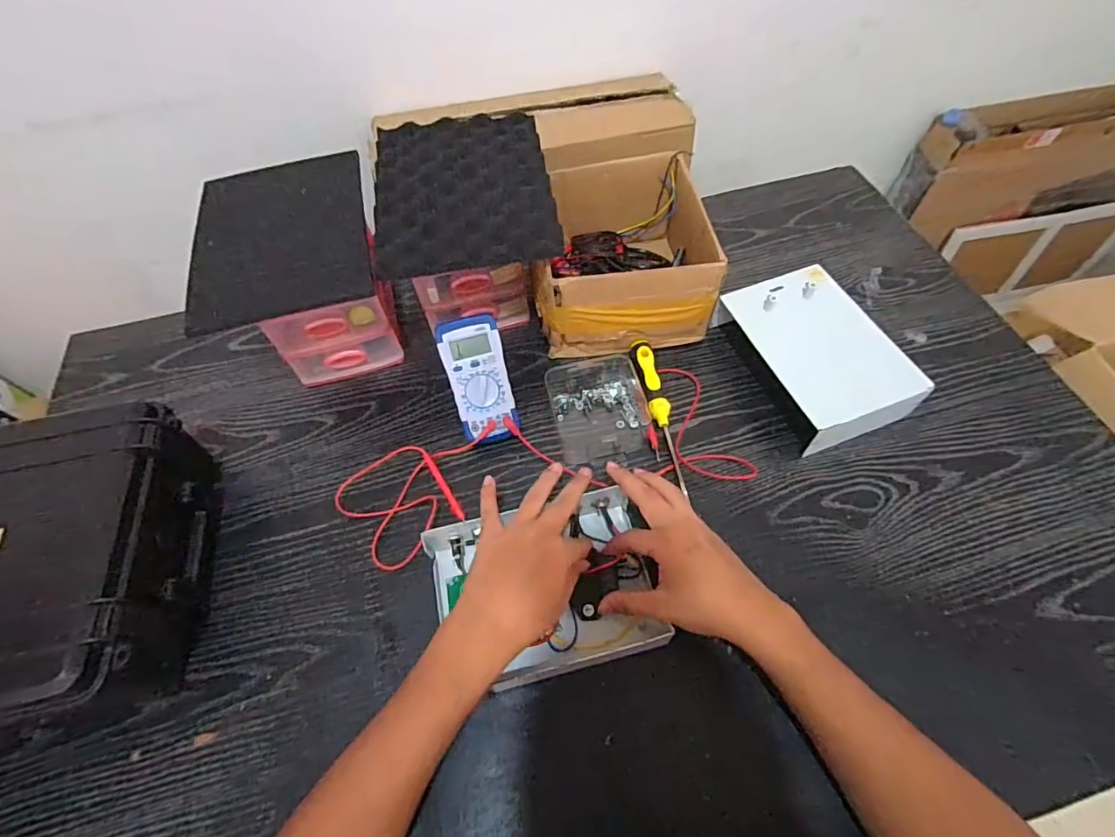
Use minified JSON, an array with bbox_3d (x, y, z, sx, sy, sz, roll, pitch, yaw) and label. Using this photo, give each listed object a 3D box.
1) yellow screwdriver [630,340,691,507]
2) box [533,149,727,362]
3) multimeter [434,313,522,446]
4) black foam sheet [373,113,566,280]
[{"bbox_3d":[0.120,-0.011,0.592,0.026,0.022,0.202,-11,60,-4],"label":"yellow screwdriver"},{"bbox_3d":[0.078,-0.205,0.649,0.203,0.123,0.221,-4,60,0],"label":"box"},{"bbox_3d":[-0.086,-0.040,0.571,0.064,0.029,0.142,-16,102,-7],"label":"multimeter"},{"bbox_3d":[-0.108,-0.266,0.586,0.194,0.028,0.255,-9,60,-3],"label":"black foam sheet"}]

